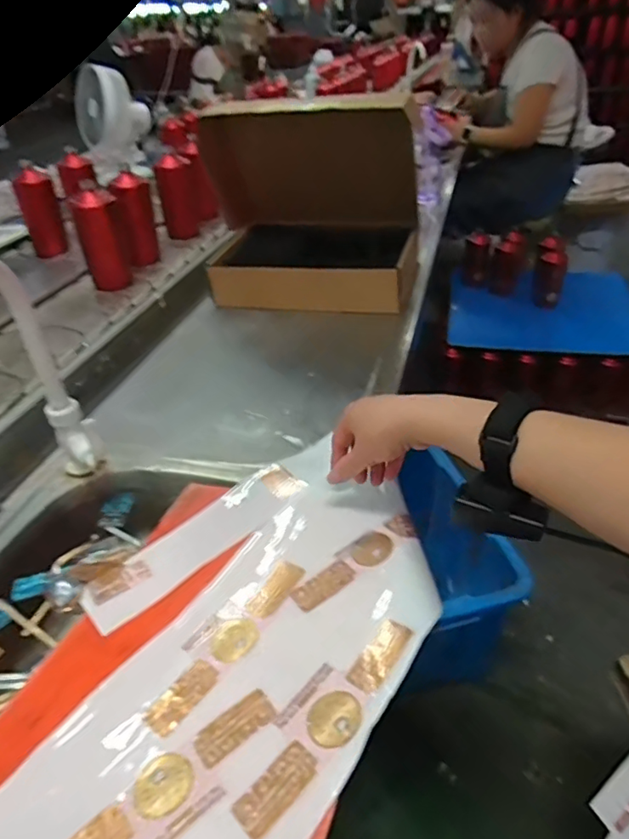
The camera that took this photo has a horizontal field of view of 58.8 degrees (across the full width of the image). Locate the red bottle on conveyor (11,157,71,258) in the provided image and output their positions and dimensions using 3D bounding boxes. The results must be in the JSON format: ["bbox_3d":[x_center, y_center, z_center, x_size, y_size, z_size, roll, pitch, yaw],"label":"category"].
[{"bbox_3d":[-0.600,-0.455,1.225,0.083,0.172,0.092,-19,39,-20],"label":"red bottle on conveyor"}]

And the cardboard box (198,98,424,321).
[{"bbox_3d":[-0.021,-0.387,1.001,0.392,0.309,0.234,6,38,13],"label":"cardboard box"}]

